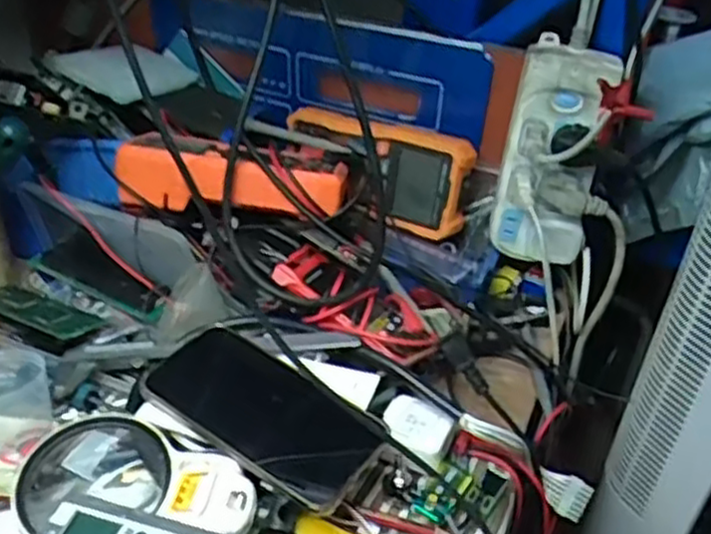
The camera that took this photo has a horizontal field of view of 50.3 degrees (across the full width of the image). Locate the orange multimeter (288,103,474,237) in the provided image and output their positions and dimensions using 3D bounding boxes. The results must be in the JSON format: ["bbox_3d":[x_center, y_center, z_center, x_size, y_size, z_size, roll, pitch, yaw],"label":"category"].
[{"bbox_3d":[0.021,-0.093,0.677,0.162,0.086,0.045,27,40,27],"label":"orange multimeter"}]

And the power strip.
[{"bbox_3d":[0.156,-0.090,0.619,0.079,0.194,0.061,22,39,23],"label":"power strip"}]

